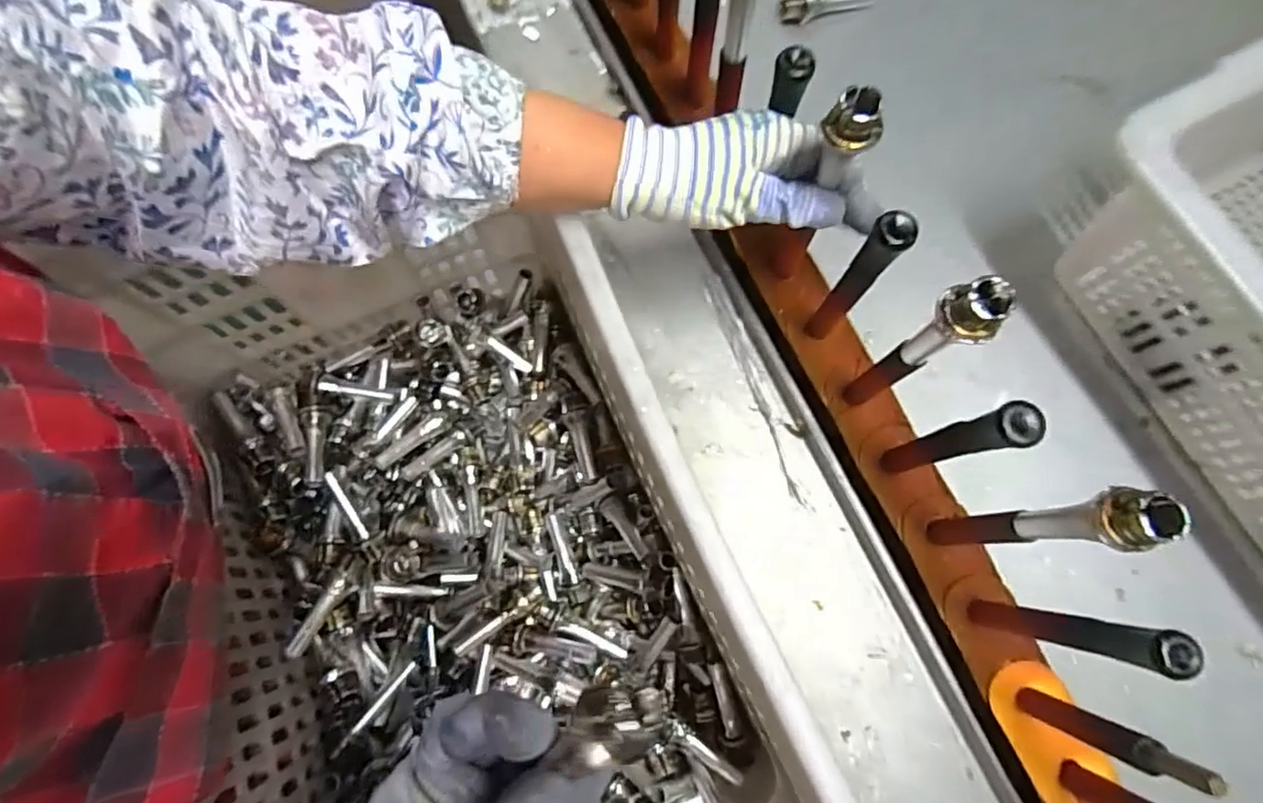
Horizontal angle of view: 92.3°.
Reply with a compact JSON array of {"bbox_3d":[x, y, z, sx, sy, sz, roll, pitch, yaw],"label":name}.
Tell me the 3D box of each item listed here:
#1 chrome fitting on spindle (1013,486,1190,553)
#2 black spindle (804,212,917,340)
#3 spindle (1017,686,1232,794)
[{"bbox_3d":[0.203,0.054,0.271,0.019,0.081,0.024,-6,76,-1],"label":"chrome fitting on spindle"},{"bbox_3d":[0.132,-0.068,0.363,0.018,0.147,0.018,0,76,1],"label":"black spindle"},{"bbox_3d":[0.242,0.170,0.308,0.021,0.119,0.016,23,77,6],"label":"spindle"}]

